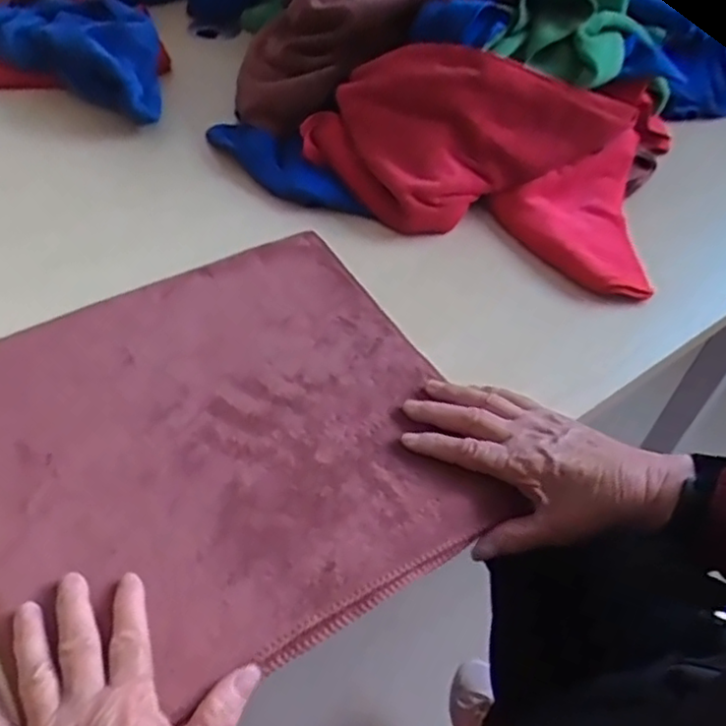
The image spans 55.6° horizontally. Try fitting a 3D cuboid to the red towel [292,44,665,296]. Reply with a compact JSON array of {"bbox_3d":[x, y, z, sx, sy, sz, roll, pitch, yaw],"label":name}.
[{"bbox_3d":[0.115,-0.205,0.623,0.331,0.100,0.209,16,48,8],"label":"red towel"}]

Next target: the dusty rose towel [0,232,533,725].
[{"bbox_3d":[-0.100,0.045,0.479,0.323,0.013,0.310,-24,55,-25],"label":"dusty rose towel"}]

